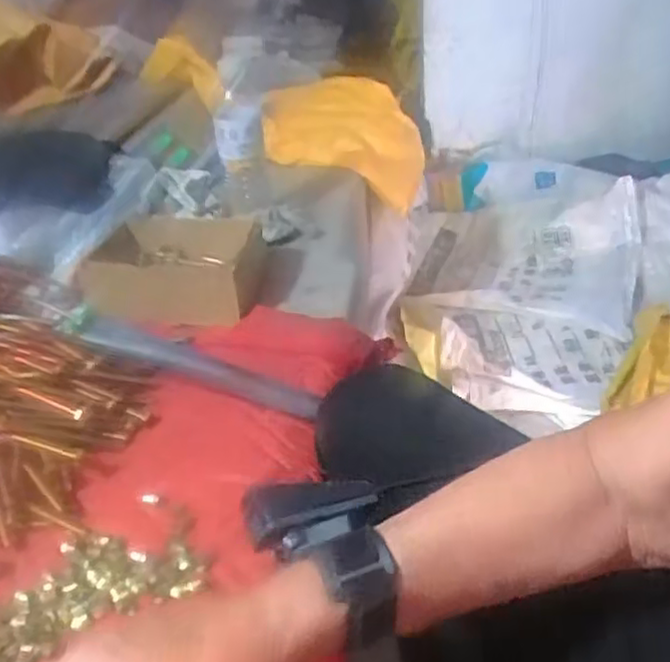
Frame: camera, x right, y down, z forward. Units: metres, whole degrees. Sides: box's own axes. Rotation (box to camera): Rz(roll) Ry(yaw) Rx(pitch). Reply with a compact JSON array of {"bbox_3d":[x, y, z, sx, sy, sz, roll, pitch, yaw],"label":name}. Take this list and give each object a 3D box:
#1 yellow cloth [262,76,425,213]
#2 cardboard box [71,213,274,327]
[{"bbox_3d":[0.019,-0.375,1.433,0.307,0.189,0.434,-6,32,-2],"label":"yellow cloth"},{"bbox_3d":[-0.187,-0.080,0.824,0.204,0.065,0.174,-1,32,5],"label":"cardboard box"}]

